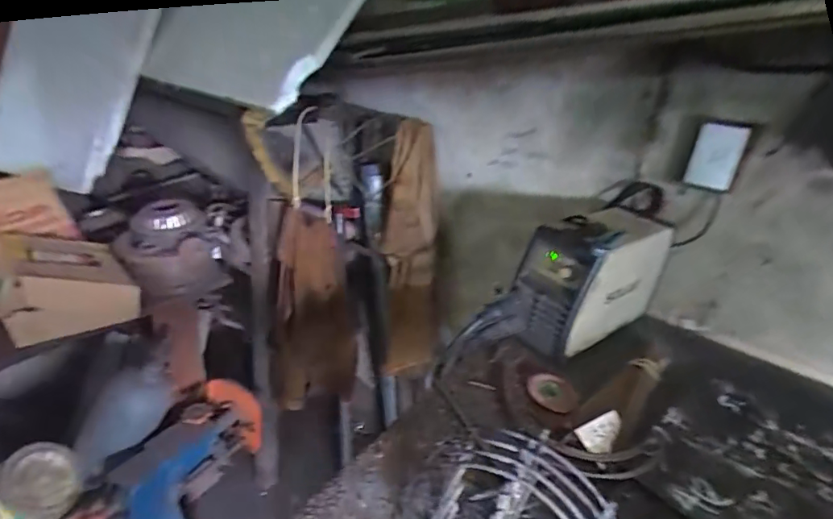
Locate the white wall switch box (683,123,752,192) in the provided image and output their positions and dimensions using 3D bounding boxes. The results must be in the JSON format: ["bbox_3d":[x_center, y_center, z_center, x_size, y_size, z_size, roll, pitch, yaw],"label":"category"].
[{"bbox_3d":[0.589,-0.202,0.926,0.086,0.127,0.027,15,27,14],"label":"white wall switch box"}]

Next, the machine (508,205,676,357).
[{"bbox_3d":[0.341,0.028,0.918,0.337,0.220,0.139,-14,33,-37],"label":"machine"}]

